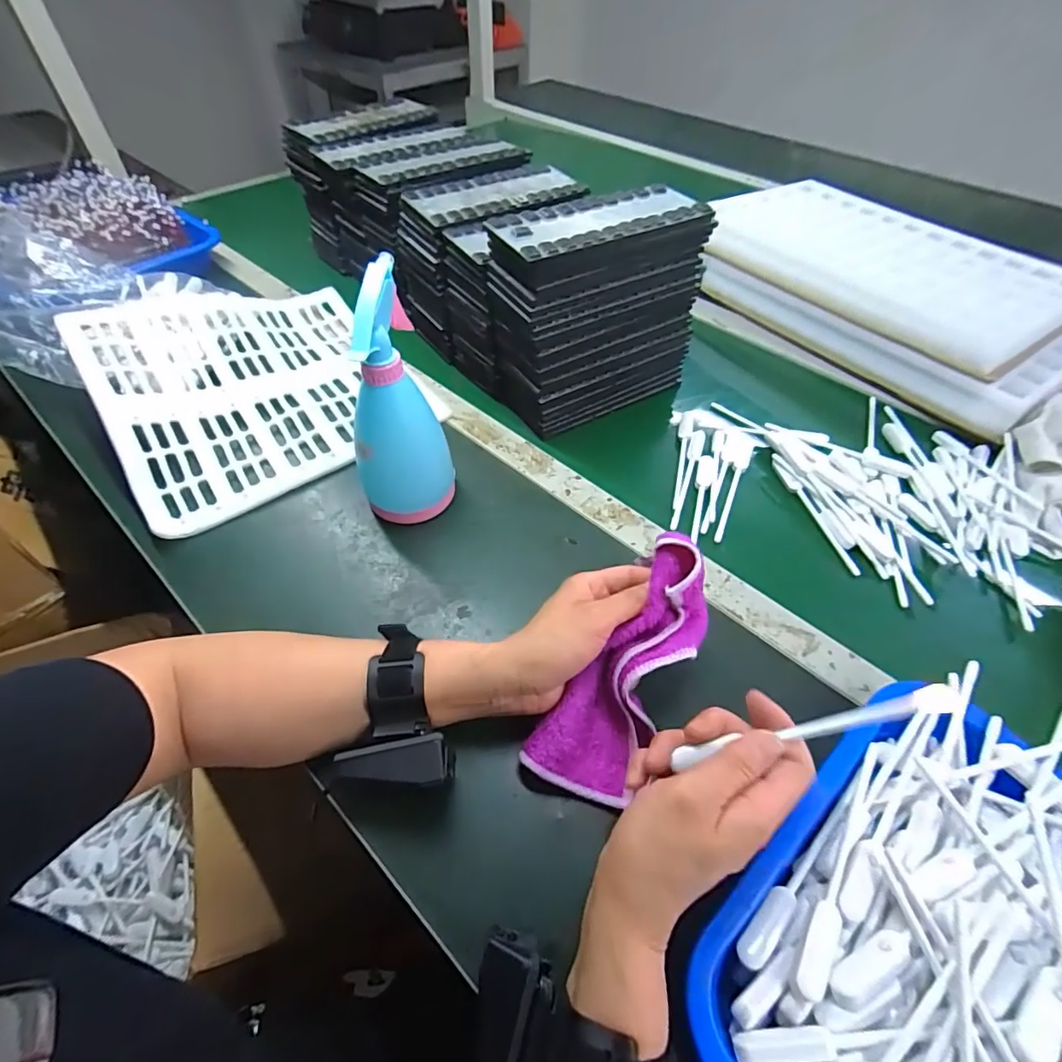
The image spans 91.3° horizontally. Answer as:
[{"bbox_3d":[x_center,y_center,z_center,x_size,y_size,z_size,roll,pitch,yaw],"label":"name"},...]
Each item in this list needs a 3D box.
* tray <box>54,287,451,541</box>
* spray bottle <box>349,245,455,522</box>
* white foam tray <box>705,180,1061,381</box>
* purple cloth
[{"bbox_3d":[-0.300,-0.166,0.573,0.293,0.033,0.312,-26,67,-31],"label":"tray"},{"bbox_3d":[-0.115,-0.096,0.427,0.076,0.199,0.082,-20,55,-17],"label":"spray bottle"},{"bbox_3d":[0.458,-0.353,0.678,0.275,0.044,0.423,-36,61,-27],"label":"white foam tray"},{"bbox_3d":[0.070,0.091,0.349,0.061,0.053,0.174,30,89,20],"label":"purple cloth"}]

